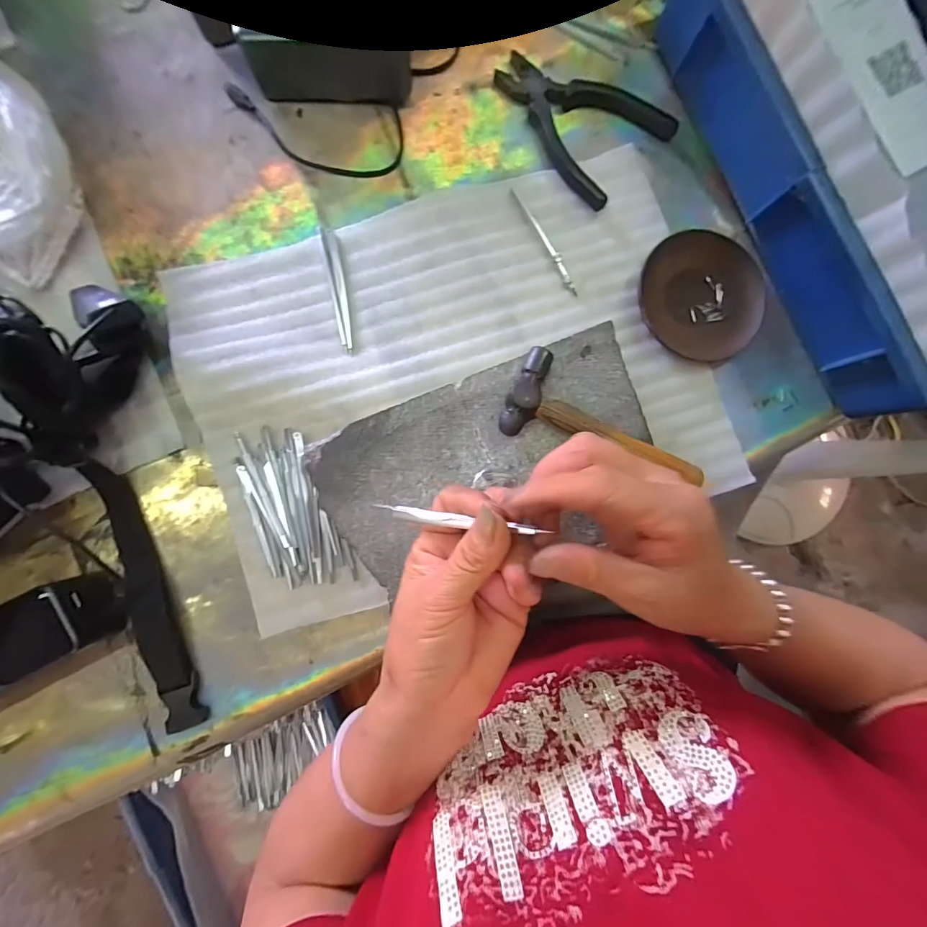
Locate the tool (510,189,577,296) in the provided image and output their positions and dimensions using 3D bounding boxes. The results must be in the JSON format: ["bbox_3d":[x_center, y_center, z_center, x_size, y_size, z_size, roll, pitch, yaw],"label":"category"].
[{"bbox_3d":[0.073,-0.197,0.354,0.009,0.008,0.106,-31,91,-5],"label":"tool"}]

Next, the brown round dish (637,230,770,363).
[{"bbox_3d":[0.211,-0.149,0.359,0.107,0.012,0.110,0,89,-5],"label":"brown round dish"}]

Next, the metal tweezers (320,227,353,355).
[{"bbox_3d":[-0.106,-0.148,0.344,0.013,0.004,0.107,-10,90,-5],"label":"metal tweezers"}]

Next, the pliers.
[{"bbox_3d":[0.100,-0.311,0.356,0.147,0.014,0.105,42,86,-3],"label":"pliers"}]

